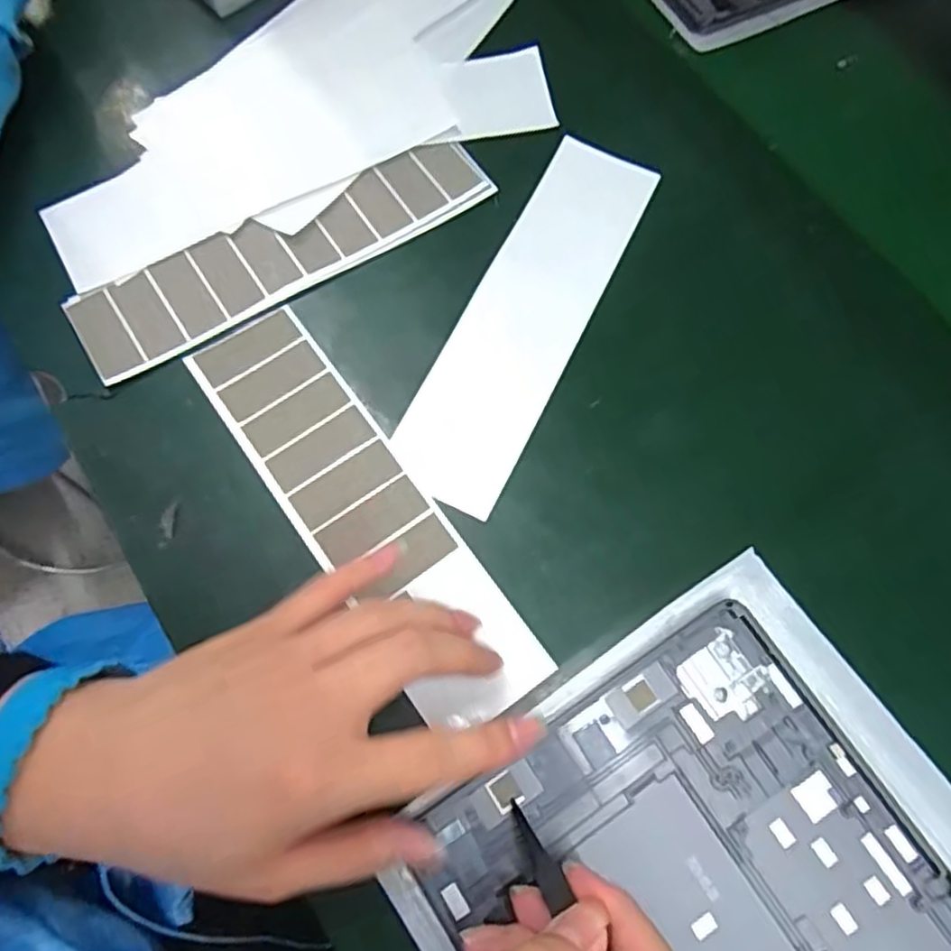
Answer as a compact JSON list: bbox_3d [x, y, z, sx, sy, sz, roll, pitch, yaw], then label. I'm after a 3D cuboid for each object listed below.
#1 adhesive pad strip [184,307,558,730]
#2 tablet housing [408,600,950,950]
[{"bbox_3d":[-0.052,0.013,0.318,0.061,0.005,0.215,-37,75,-14],"label":"adhesive pad strip"},{"bbox_3d":[0.111,0.195,0.252,0.163,0.011,0.254,-31,74,-13],"label":"tablet housing"}]

